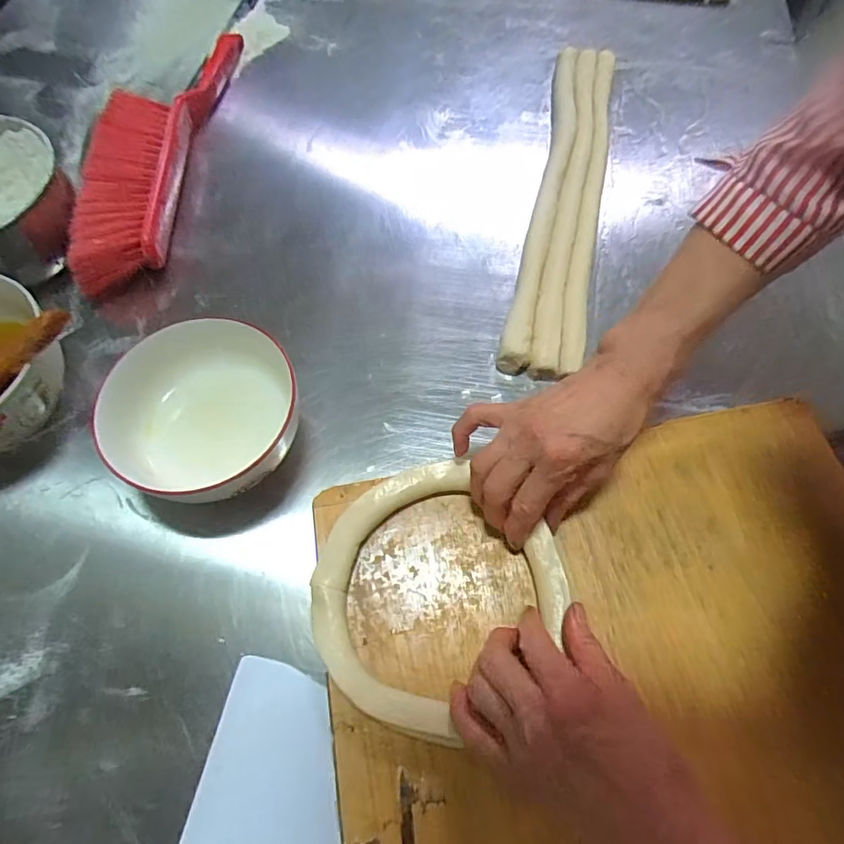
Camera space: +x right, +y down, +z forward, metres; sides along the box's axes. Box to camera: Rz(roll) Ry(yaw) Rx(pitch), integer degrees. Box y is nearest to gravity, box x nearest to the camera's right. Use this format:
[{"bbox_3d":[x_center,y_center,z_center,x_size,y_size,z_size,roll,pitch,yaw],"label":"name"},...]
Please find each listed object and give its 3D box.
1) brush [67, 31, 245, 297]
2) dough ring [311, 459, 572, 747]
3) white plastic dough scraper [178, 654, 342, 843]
[{"bbox_3d":[-0.279,-0.289,0.549,0.093,0.053,0.386,2,63,2],"label":"brush"},{"bbox_3d":[0.005,0.111,0.358,0.166,0.018,0.151,-1,63,1],"label":"dough ring"},{"bbox_3d":[-0.089,0.233,0.318,0.100,0.004,0.146,11,65,4],"label":"white plastic dough scraper"}]

